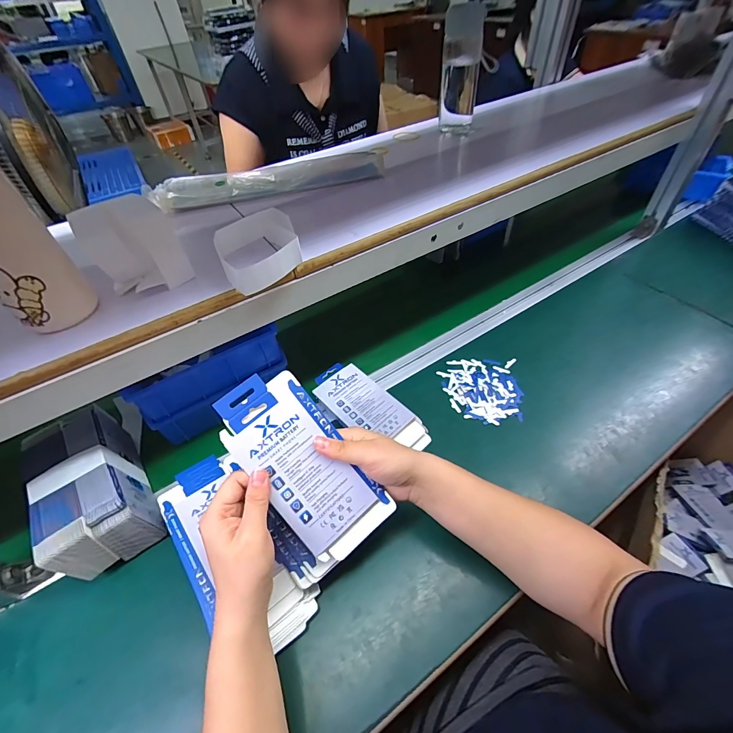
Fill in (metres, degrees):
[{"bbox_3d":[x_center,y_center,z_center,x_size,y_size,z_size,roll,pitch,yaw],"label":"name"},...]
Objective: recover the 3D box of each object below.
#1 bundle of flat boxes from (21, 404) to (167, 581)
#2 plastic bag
[{"bbox_3d":[-0.331,0.137,0.442,0.098,0.099,0.207,-34,54,-23],"label":"bundle of flat boxes"},{"bbox_3d":[-0.138,-0.271,0.521,0.326,0.024,0.071,-14,48,-7],"label":"plastic bag"}]

